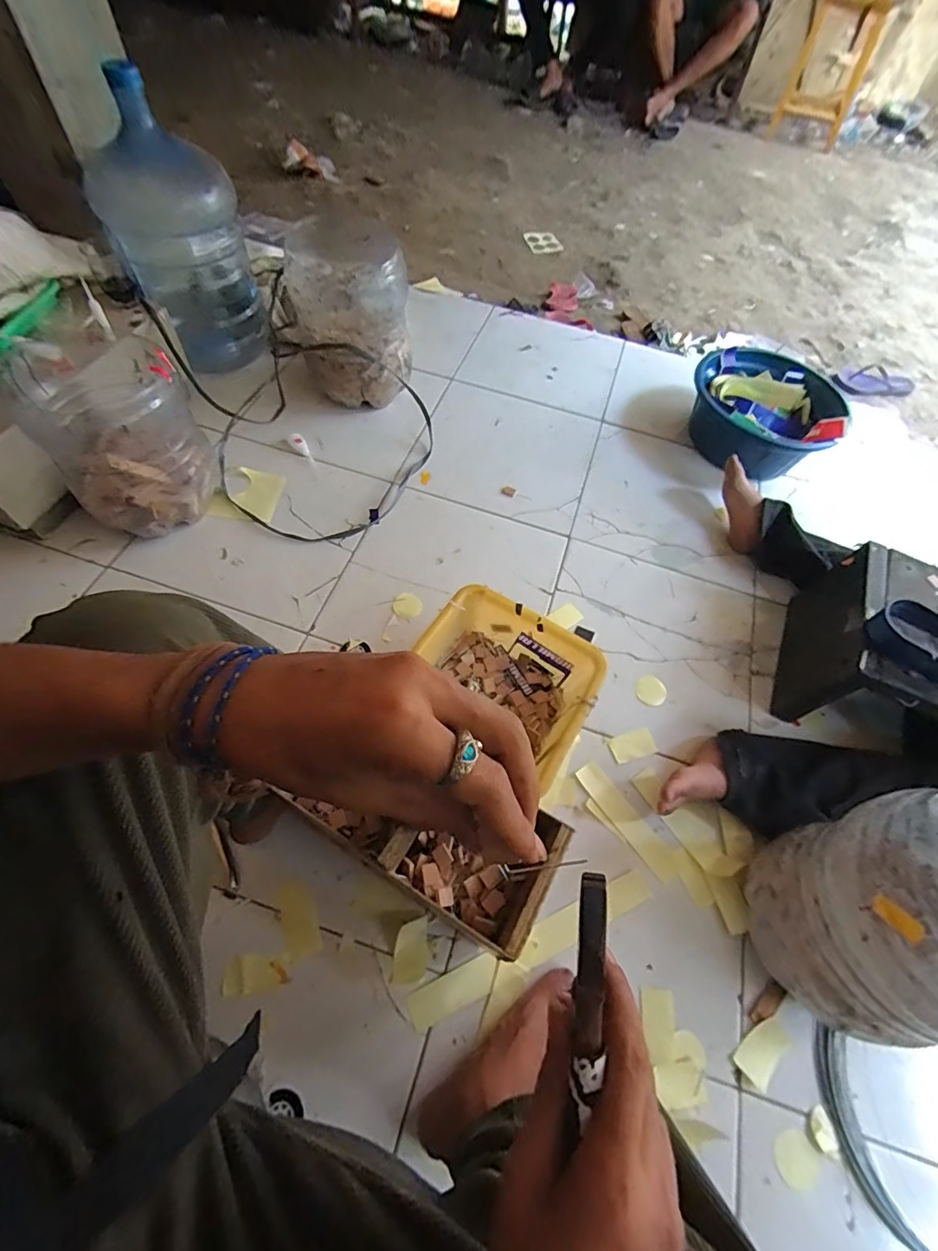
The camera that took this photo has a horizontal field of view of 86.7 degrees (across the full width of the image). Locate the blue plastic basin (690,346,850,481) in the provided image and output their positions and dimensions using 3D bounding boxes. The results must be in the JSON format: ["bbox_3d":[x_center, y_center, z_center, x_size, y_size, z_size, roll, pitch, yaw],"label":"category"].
[{"bbox_3d":[0.702,-0.514,1.205,0.327,0.161,0.338,3,61,-5],"label":"blue plastic basin"}]

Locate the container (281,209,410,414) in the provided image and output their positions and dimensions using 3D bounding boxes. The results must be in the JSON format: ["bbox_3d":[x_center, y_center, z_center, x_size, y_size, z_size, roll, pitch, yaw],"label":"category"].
[{"bbox_3d":[-0.262,-0.695,1.121,0.247,0.299,0.239,-7,62,-10],"label":"container"}]

